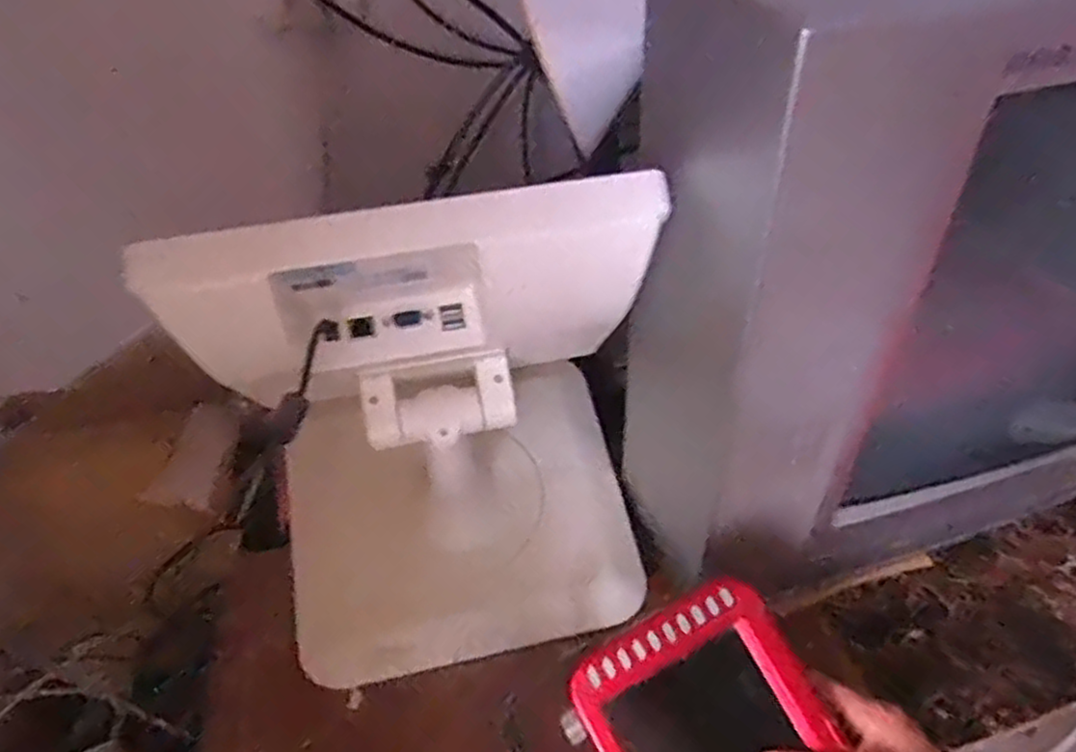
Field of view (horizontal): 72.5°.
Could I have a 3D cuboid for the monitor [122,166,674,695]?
[{"bbox_3d":[-0.063,0.037,0.521,0.276,0.384,0.200,-15,48,-13],"label":"monitor"}]

